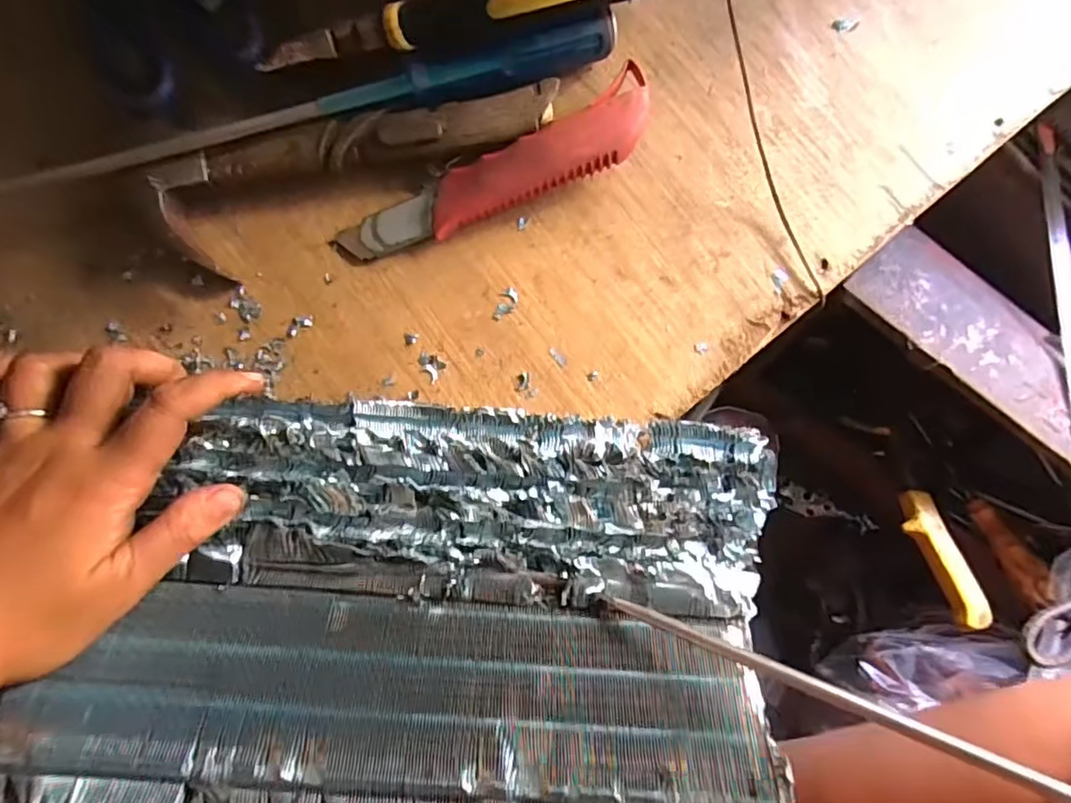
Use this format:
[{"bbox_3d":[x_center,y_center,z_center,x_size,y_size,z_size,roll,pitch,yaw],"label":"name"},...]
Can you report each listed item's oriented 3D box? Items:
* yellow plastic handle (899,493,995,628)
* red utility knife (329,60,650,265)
[{"bbox_3d":[0.309,0.118,0.448,0.022,0.023,0.103,-14,65,-2],"label":"yellow plastic handle"},{"bbox_3d":[-0.019,-0.105,0.277,0.158,0.026,0.034,-24,89,-2],"label":"red utility knife"}]

